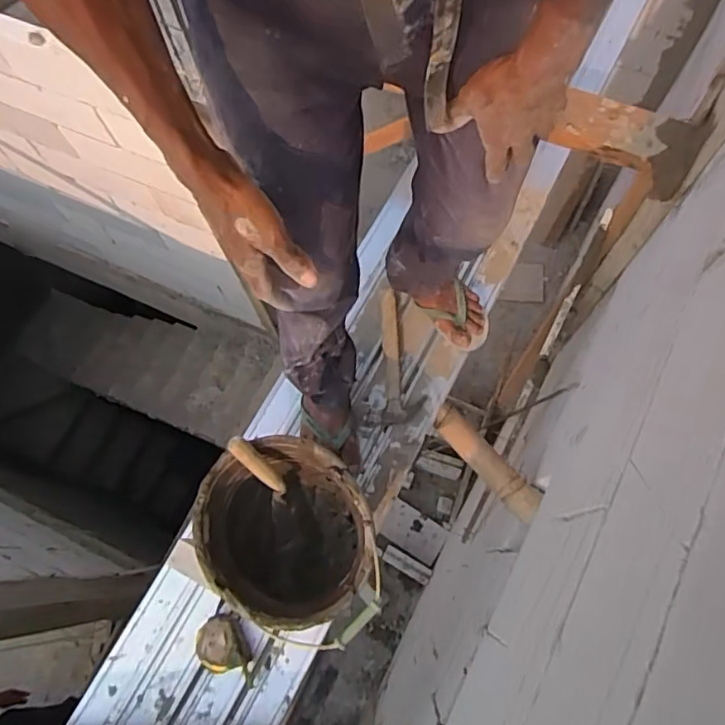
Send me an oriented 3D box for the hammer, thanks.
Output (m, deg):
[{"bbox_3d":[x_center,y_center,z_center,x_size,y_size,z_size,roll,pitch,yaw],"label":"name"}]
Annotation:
[{"bbox_3d":[0.081,-0.012,1.162,0.083,0.030,0.286,0,71,3],"label":"hammer"}]

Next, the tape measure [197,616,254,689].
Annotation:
[{"bbox_3d":[-0.240,0.507,0.979,0.077,0.054,0.124,-22,71,-5],"label":"tape measure"}]

